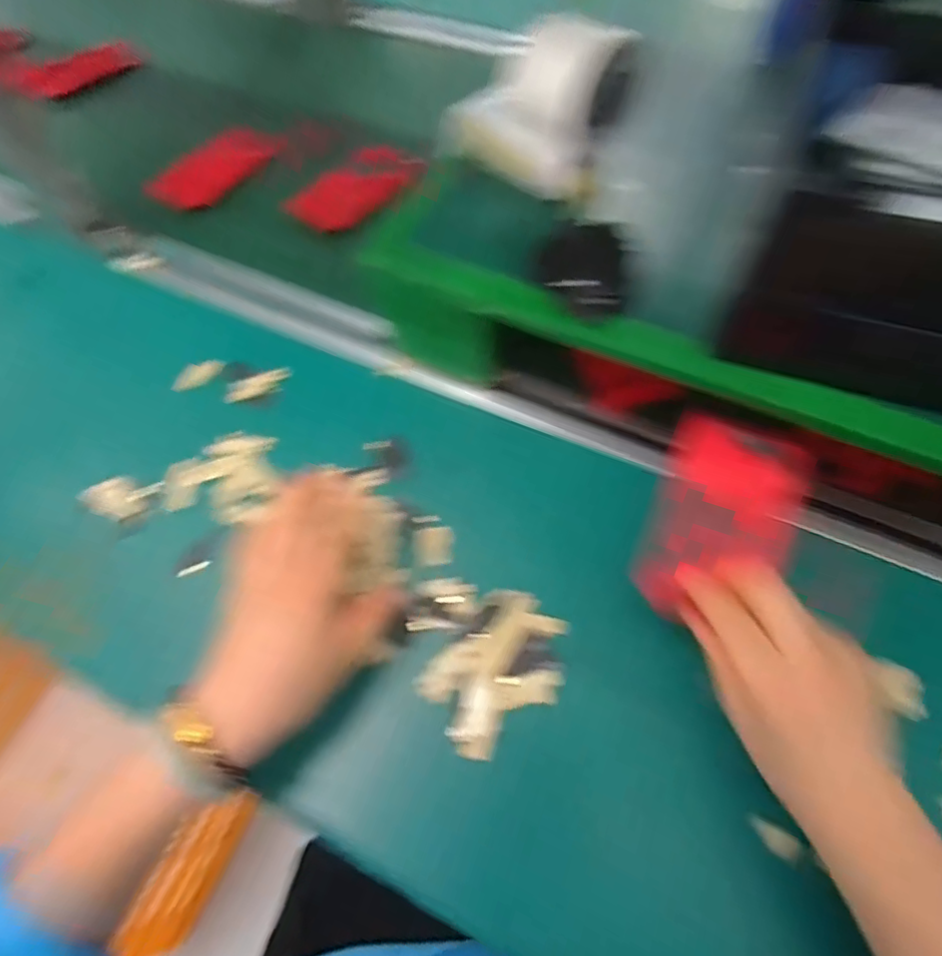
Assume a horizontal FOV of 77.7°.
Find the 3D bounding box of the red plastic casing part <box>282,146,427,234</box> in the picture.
[{"bbox_3d":[-0.114,-0.289,0.581,0.052,0.028,0.169,29,55,15],"label":"red plastic casing part"}]

